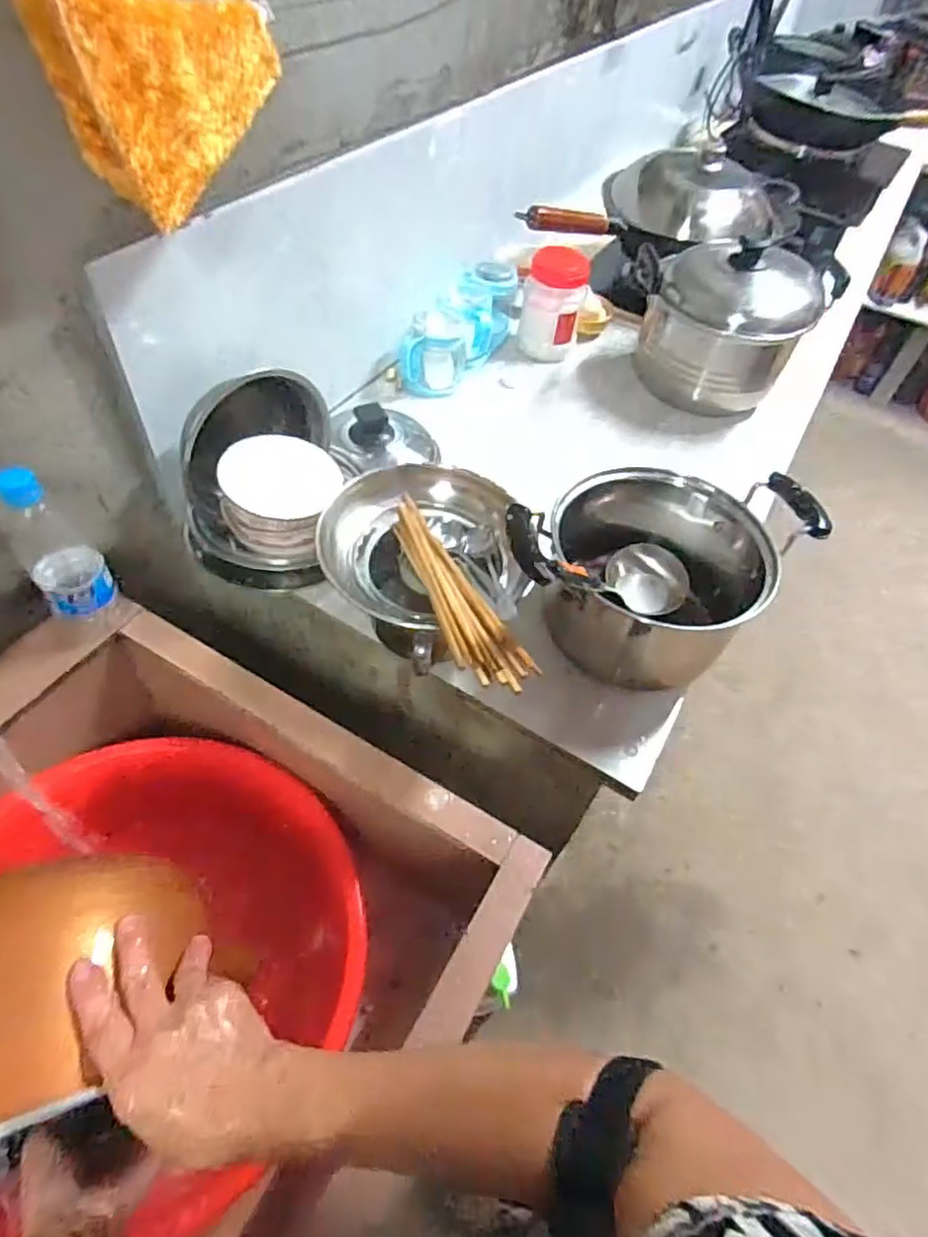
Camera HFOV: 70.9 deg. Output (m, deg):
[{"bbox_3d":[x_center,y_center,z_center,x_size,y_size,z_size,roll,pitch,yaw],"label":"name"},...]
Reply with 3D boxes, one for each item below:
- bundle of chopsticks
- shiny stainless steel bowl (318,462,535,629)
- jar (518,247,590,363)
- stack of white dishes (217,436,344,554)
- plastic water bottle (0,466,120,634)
[{"bbox_3d":[-0.015,-0.031,0.601,0.053,0.053,0.260,-16,56,-17],"label":"bundle of chopsticks"},{"bbox_3d":[-0.035,-0.085,0.654,0.199,0.075,0.181,3,52,-4],"label":"shiny stainless steel bowl"},{"bbox_3d":[0.146,-0.519,1.064,0.100,0.157,0.106,3,52,-4],"label":"jar"},{"bbox_3d":[-0.199,-0.136,0.707,0.113,0.070,0.128,14,53,5],"label":"stack of white dishes"},{"bbox_3d":[-0.395,-0.070,0.631,0.064,0.186,0.079,-29,61,-25],"label":"plastic water bottle"}]

